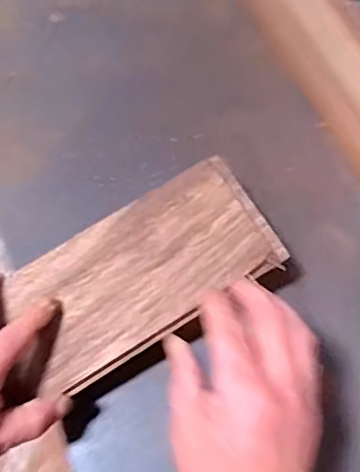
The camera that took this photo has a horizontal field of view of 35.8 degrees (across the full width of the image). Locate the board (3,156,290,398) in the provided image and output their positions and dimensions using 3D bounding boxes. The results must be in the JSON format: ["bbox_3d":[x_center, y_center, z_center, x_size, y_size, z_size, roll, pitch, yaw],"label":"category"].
[{"bbox_3d":[-0.028,0.026,0.428,0.202,0.017,0.100,-30,70,-9],"label":"board"}]

